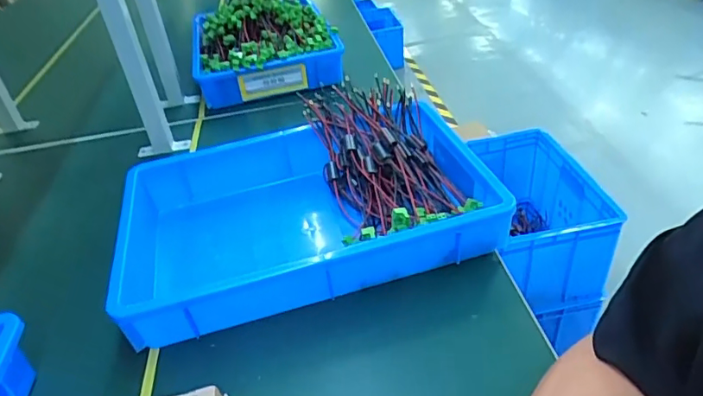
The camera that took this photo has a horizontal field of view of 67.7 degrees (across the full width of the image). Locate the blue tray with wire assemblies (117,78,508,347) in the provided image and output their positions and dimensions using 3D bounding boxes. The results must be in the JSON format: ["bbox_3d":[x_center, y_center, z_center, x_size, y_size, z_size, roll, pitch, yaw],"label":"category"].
[{"bbox_3d":[-0.065,0.006,0.660,0.430,0.124,0.279,-14,36,-9],"label":"blue tray with wire assemblies"}]

